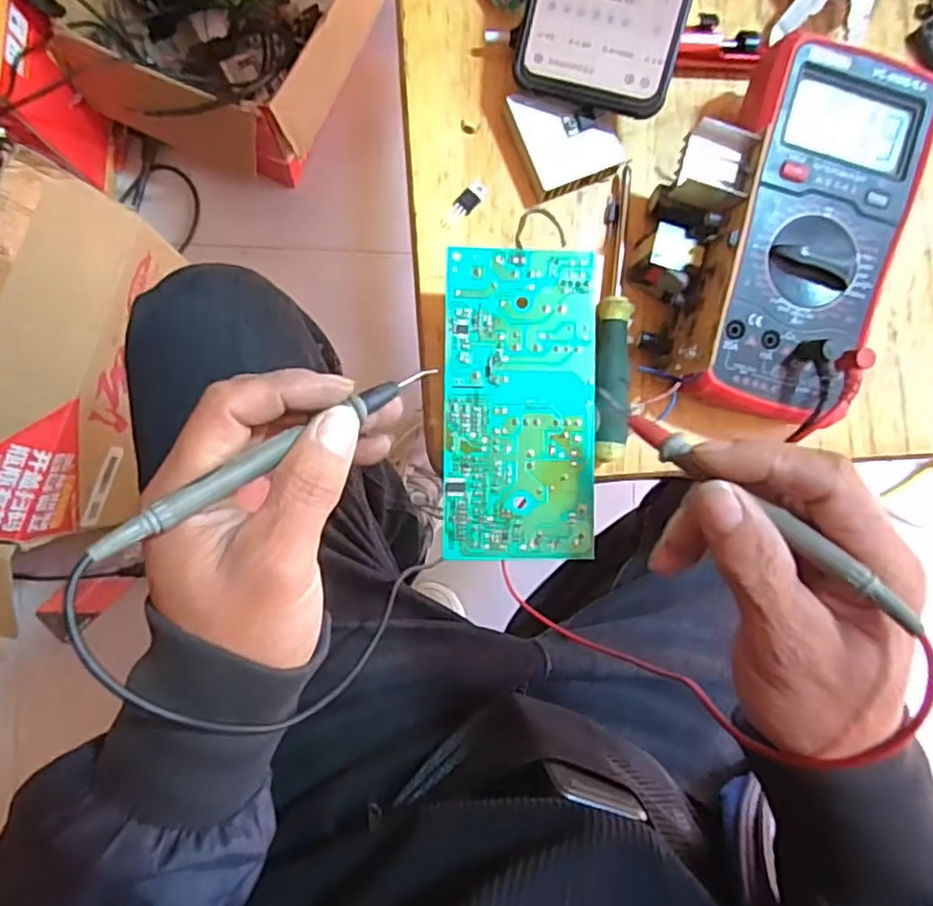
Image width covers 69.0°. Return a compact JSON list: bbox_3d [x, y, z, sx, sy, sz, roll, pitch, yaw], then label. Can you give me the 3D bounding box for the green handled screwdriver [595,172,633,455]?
[{"bbox_3d":[0.077,-0.073,0.355,0.018,0.018,0.154,3,88,-6],"label":"green handled screwdriver"}]

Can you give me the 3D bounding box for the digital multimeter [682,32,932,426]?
[{"bbox_3d":[0.170,-0.107,0.348,0.087,0.053,0.179,15,87,-5],"label":"digital multimeter"}]

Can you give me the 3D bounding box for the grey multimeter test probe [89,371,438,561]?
[{"bbox_3d":[-0.068,-0.002,0.257,0.148,0.006,0.009,-32,92,-29],"label":"grey multimeter test probe"}]

